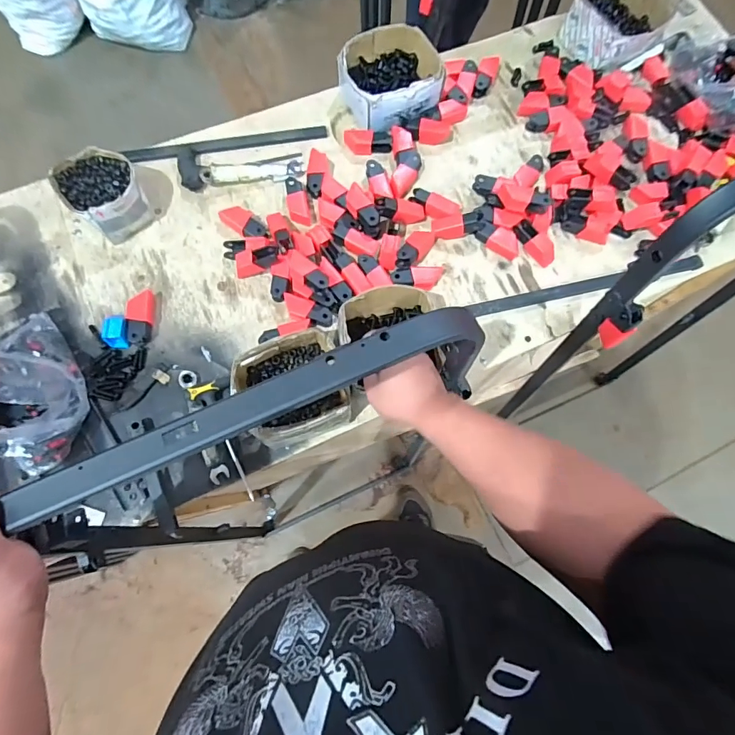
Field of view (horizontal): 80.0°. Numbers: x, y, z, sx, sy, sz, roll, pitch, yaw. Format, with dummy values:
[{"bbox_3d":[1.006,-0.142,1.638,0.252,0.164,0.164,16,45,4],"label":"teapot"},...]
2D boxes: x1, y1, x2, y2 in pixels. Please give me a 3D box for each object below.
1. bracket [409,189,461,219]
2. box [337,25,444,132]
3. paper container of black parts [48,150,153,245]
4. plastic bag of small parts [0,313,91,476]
[{"bbox_3d":[0.114,-0.281,0.754,0.092,0.020,0.037,33,76,22],"label":"bracket"},{"bbox_3d":[0.044,-0.534,0.807,0.183,0.066,0.174,-27,78,-9],"label":"box"},{"bbox_3d":[-0.424,-0.281,0.714,0.135,0.074,0.113,42,78,9],"label":"paper container of black parts"},{"bbox_3d":[-0.502,0.049,0.611,0.180,0.107,0.239,26,76,5],"label":"plastic bag of small parts"}]

